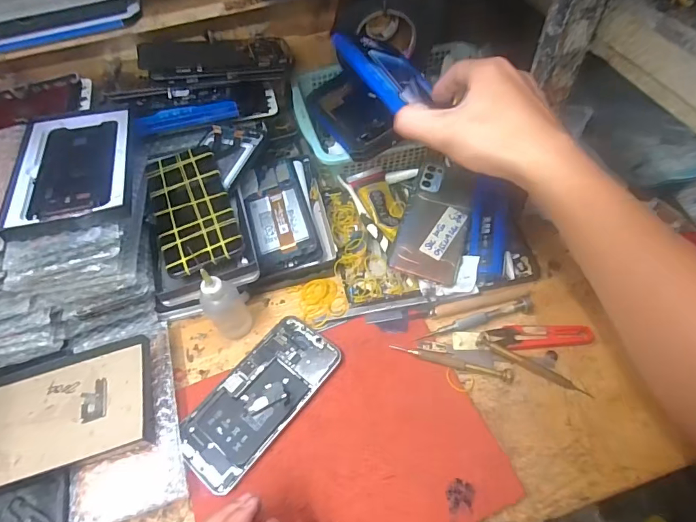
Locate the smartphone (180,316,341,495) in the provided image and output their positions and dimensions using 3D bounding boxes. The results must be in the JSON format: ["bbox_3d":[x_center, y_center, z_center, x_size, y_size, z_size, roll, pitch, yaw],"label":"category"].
[{"bbox_3d":[-0.082,0.126,0.398,0.080,0.010,0.162,32,63,23],"label":"smartphone"}]

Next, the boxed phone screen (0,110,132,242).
[{"bbox_3d":[-0.257,-0.094,0.395,0.100,0.017,0.169,-18,56,-8],"label":"boxed phone screen"}]

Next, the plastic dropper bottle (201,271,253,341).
[{"bbox_3d":[-0.121,0.042,0.415,0.036,0.096,0.031,-29,58,-15],"label":"plastic dropper bottle"}]

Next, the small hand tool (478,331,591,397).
[{"bbox_3d":[0.176,0.100,0.405,0.108,0.009,0.015,27,61,18],"label":"small hand tool"}]

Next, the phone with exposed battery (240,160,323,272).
[{"bbox_3d":[-0.082,-0.058,0.500,0.071,0.011,0.158,-18,59,-4],"label":"phone with exposed battery"}]

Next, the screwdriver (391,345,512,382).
[{"bbox_3d":[0.099,0.097,0.407,0.115,0.009,0.012,11,57,12],"label":"screwdriver"}]

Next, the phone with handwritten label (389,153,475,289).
[{"bbox_3d":[0.099,-0.049,0.471,0.072,0.005,0.155,15,63,10],"label":"phone with handwritten label"}]

